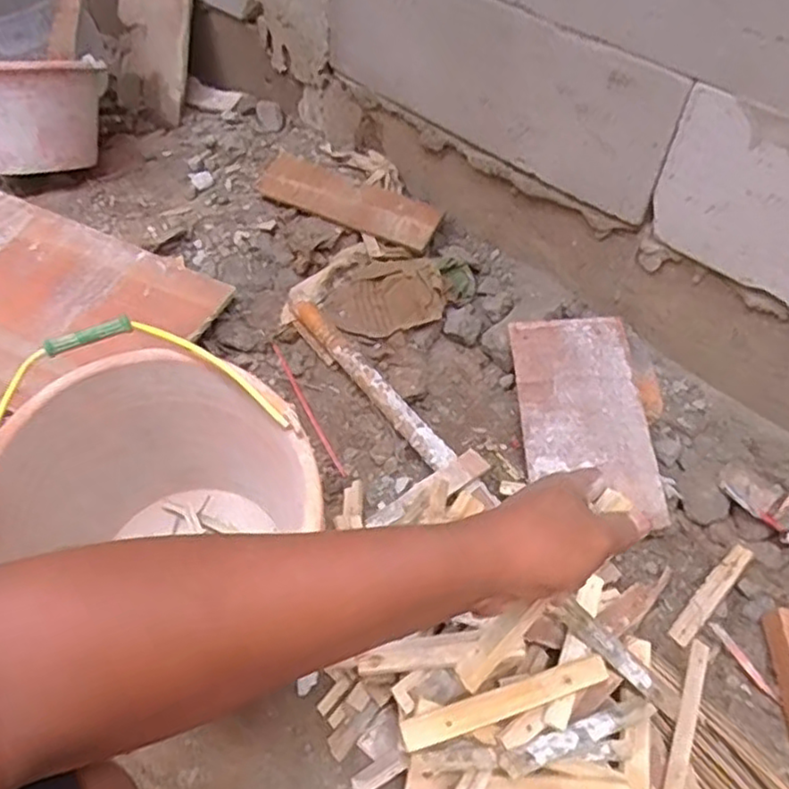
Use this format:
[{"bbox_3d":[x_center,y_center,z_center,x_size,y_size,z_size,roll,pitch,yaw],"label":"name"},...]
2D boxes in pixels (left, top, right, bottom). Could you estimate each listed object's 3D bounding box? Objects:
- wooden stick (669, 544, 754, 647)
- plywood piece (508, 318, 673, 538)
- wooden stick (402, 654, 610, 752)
[{"bbox_3d":[0.378,0.235,0.817,0.160,0.008,0.026,-37,61,-27],"label":"wooden stick"},{"bbox_3d":[0.253,0.026,0.920,0.162,0.014,0.293,-3,63,0],"label":"plywood piece"},{"bbox_3d":[0.100,0.272,0.611,0.191,0.016,0.024,-14,53,-13],"label":"wooden stick"}]

